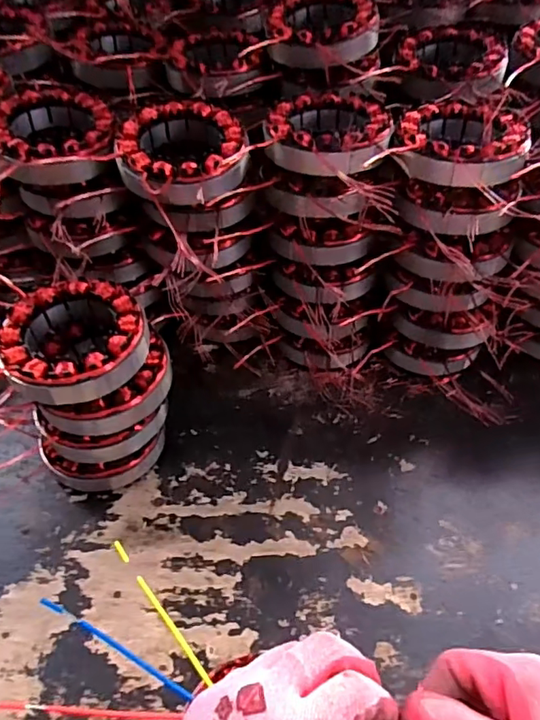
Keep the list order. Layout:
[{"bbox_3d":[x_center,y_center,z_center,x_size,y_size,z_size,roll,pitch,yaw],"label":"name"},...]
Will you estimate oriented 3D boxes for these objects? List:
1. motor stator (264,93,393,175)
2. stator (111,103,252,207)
[{"bbox_3d":[0.041,-0.159,0.377,0.083,0.027,0.087,17,53,14],"label":"motor stator"},{"bbox_3d":[-0.058,-0.139,0.367,0.083,0.029,0.083,0,54,0],"label":"stator"}]

